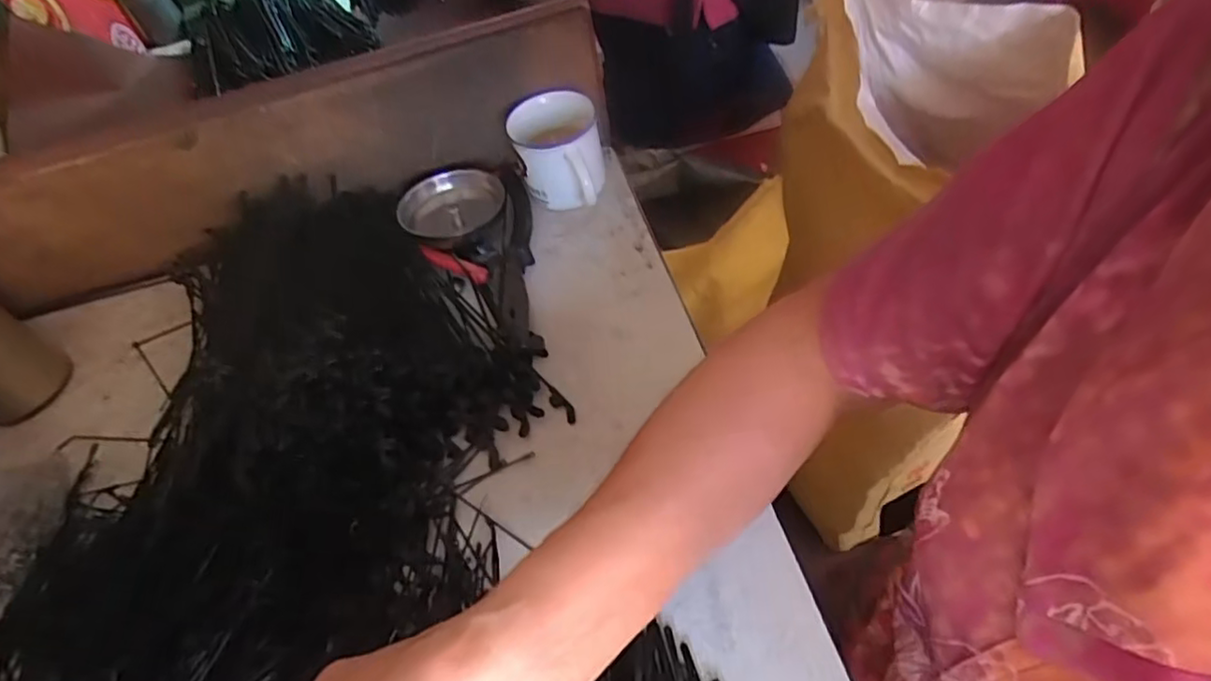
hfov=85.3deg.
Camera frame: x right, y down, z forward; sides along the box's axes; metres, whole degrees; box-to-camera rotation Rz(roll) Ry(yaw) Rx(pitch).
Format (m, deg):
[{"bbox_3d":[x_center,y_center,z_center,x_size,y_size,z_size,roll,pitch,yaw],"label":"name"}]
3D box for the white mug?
[{"bbox_3d":[-0.034,-0.139,0.506,0.065,0.066,0.084,-11,52,3],"label":"white mug"}]

